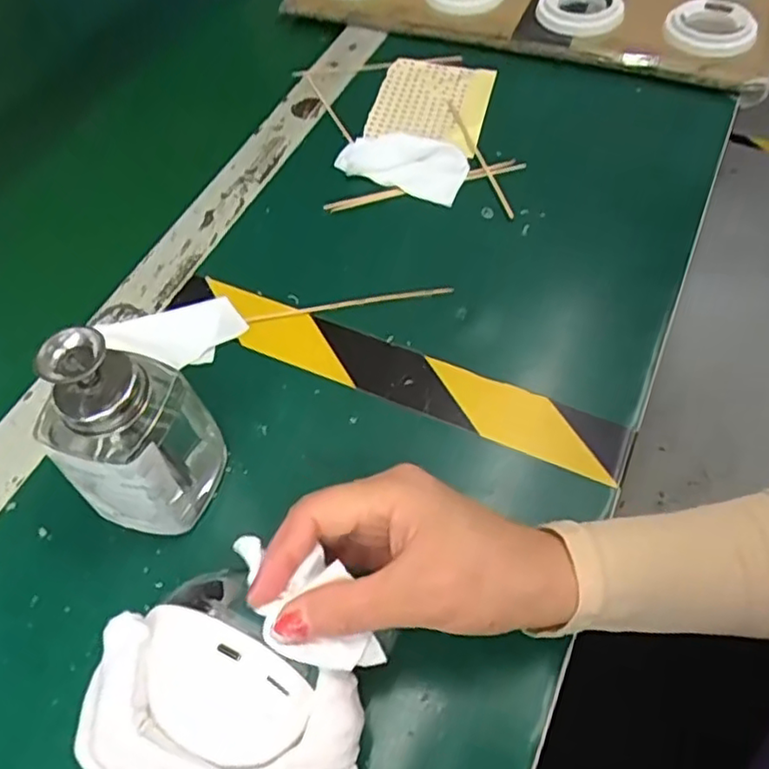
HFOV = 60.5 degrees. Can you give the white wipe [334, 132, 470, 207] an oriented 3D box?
[{"bbox_3d":[0.014,-0.167,0.488,0.095,0.012,0.052,23,62,17],"label":"white wipe"}]

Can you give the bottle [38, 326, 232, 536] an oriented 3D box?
[{"bbox_3d":[-0.120,0.024,0.313,0.053,0.123,0.068,8,59,9],"label":"bottle"}]

